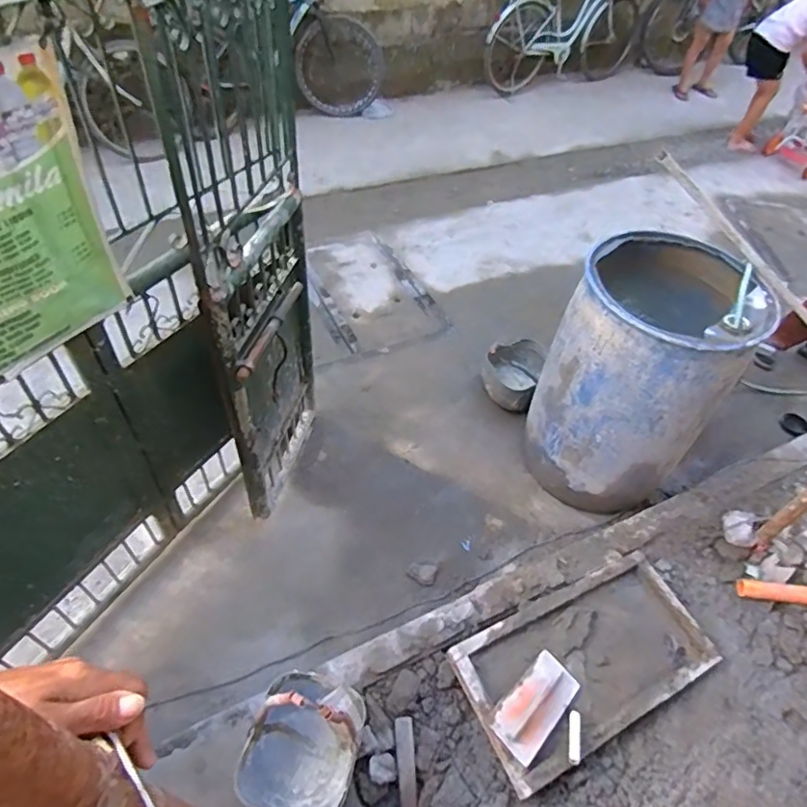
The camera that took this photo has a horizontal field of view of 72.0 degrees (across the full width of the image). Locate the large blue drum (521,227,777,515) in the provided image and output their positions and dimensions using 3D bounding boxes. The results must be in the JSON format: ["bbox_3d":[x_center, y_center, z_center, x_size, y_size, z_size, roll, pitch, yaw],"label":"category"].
[{"bbox_3d":[0.736,-0.092,1.797,0.517,0.722,0.521,34,56,20],"label":"large blue drum"}]

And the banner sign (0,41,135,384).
[{"bbox_3d":[-0.667,-0.316,0.961,0.043,0.476,0.333,29,54,16],"label":"banner sign"}]

